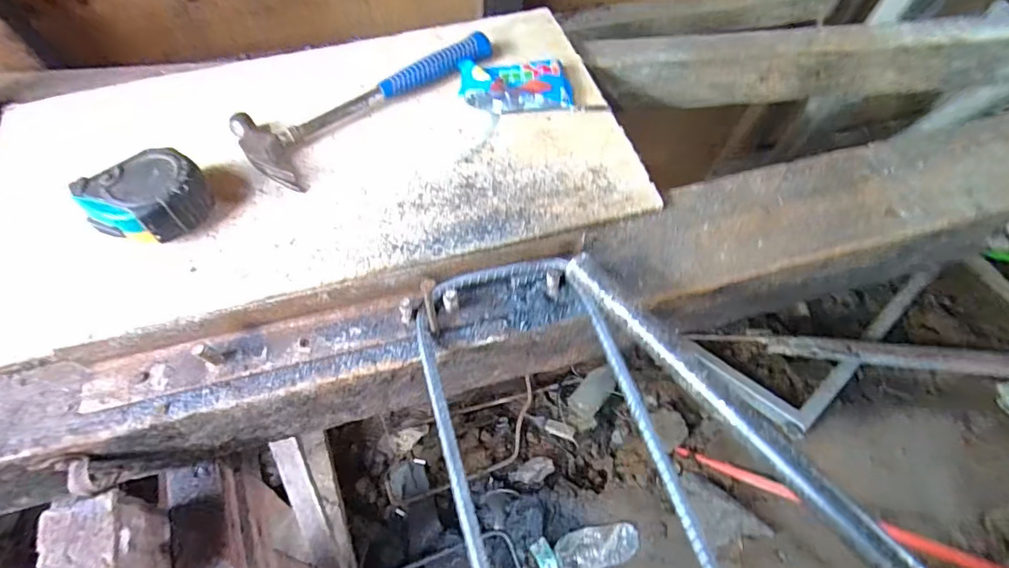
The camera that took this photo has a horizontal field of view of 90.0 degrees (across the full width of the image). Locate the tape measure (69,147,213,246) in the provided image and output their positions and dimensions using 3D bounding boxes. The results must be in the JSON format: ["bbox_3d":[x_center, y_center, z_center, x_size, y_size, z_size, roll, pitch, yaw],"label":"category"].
[{"bbox_3d":[-0.280,-0.068,0.397,0.076,0.037,0.082,32,64,16],"label":"tape measure"}]

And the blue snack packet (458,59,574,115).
[{"bbox_3d":[0.011,-0.198,0.493,0.106,0.024,0.059,-2,60,-3],"label":"blue snack packet"}]

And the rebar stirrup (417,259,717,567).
[{"bbox_3d":[0.037,0.114,0.322,0.141,0.018,0.300,-14,60,-8],"label":"rebar stirrup"}]

